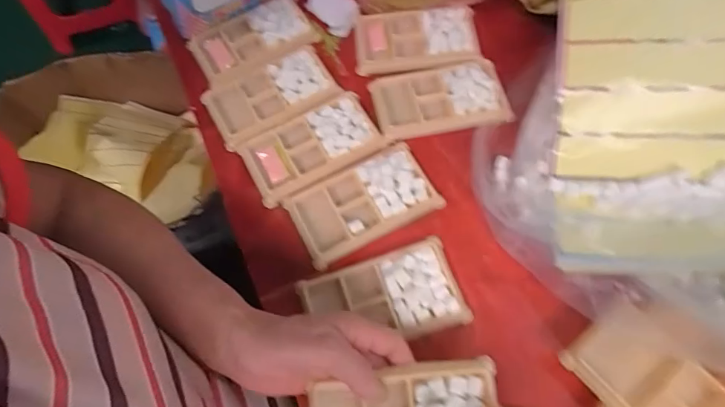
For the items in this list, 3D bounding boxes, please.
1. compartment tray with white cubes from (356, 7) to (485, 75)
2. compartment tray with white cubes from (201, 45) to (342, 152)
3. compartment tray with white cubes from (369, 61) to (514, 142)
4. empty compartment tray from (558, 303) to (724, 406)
[{"bbox_3d":[0.062,-0.189,0.511,0.138,0.019,0.083,-2,67,2],"label":"compartment tray with white cubes"},{"bbox_3d":[-0.100,-0.120,0.489,0.135,0.015,0.083,-28,68,-9],"label":"compartment tray with white cubes"},{"bbox_3d":[0.082,-0.113,0.473,0.138,0.011,0.081,-11,67,-2],"label":"compartment tray with white cubes"},{"bbox_3d":[0.228,0.147,0.337,0.071,0.020,0.135,-40,70,-13],"label":"empty compartment tray"}]

